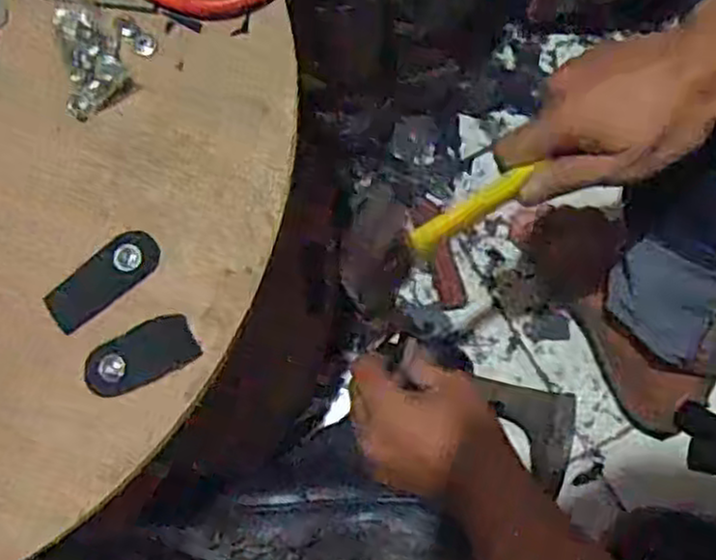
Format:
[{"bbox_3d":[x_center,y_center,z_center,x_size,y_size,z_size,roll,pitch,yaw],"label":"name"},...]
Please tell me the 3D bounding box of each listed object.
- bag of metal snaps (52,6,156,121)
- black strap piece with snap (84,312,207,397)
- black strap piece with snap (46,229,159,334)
[{"bbox_3d":[-0.139,-0.126,0.409,0.050,0.017,0.065,-13,76,0],"label":"bag of metal snaps"},{"bbox_3d":[-0.109,0.038,0.376,0.055,0.006,0.027,-26,76,-4],"label":"black strap piece with snap"},{"bbox_3d":[-0.130,-0.001,0.385,0.062,0.004,0.026,-40,77,-7],"label":"black strap piece with snap"}]

